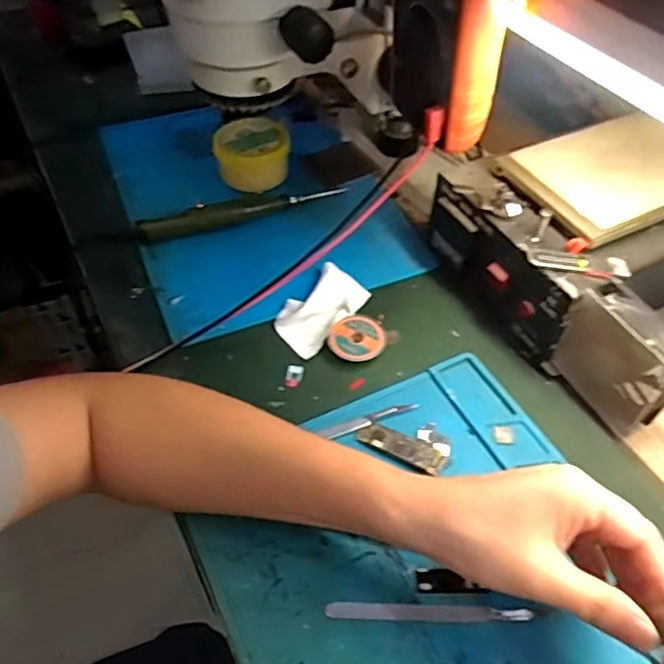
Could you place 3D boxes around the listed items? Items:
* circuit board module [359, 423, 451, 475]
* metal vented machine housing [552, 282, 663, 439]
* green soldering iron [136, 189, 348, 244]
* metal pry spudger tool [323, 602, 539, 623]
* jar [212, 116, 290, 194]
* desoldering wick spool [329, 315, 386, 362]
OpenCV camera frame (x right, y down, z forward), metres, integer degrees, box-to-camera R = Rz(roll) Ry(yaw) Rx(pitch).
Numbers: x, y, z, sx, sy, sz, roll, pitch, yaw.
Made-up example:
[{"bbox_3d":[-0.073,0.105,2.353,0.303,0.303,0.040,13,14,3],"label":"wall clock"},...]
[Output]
[{"bbox_3d":[0.053,0.076,0.434,0.062,0.004,0.033,21,52,18],"label":"circuit board module"},{"bbox_3d":[0.203,0.022,0.432,0.032,0.085,0.078,-22,52,-18],"label":"metal vented machine housing"},{"bbox_3d":[-0.087,-0.121,0.595,0.197,0.026,0.024,-18,51,-14],"label":"green soldering iron"},{"bbox_3d":[0.057,0.165,0.357,0.119,0.004,0.009,1,49,1],"label":"metal pry spudger tool"},{"bbox_3d":[-0.083,-0.185,0.632,0.072,0.045,0.071,0,49,0],"label":"jar"},{"bbox_3d":[0.020,0.006,0.494,0.044,0.013,0.041,0,49,0],"label":"desoldering wick spool"}]

